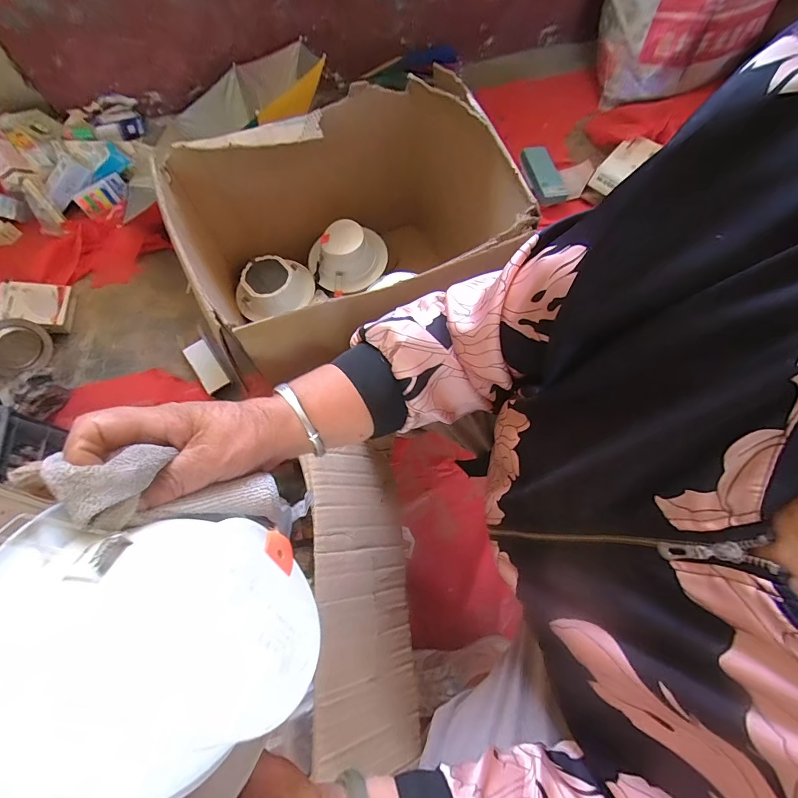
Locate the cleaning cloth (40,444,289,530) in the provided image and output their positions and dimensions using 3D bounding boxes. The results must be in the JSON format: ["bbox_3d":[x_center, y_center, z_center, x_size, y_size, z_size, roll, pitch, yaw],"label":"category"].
[{"bbox_3d":[-0.127,0.053,0.230,0.121,0.027,0.042,18,65,-36],"label":"cleaning cloth"}]

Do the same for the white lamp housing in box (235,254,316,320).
[{"bbox_3d":[-0.276,-0.259,0.889,0.141,0.069,0.158,22,71,8],"label":"white lamp housing in box"}]

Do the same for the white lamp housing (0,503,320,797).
[{"bbox_3d":[-0.117,0.113,0.192,0.086,0.142,0.147,-29,102,14],"label":"white lamp housing"}]

